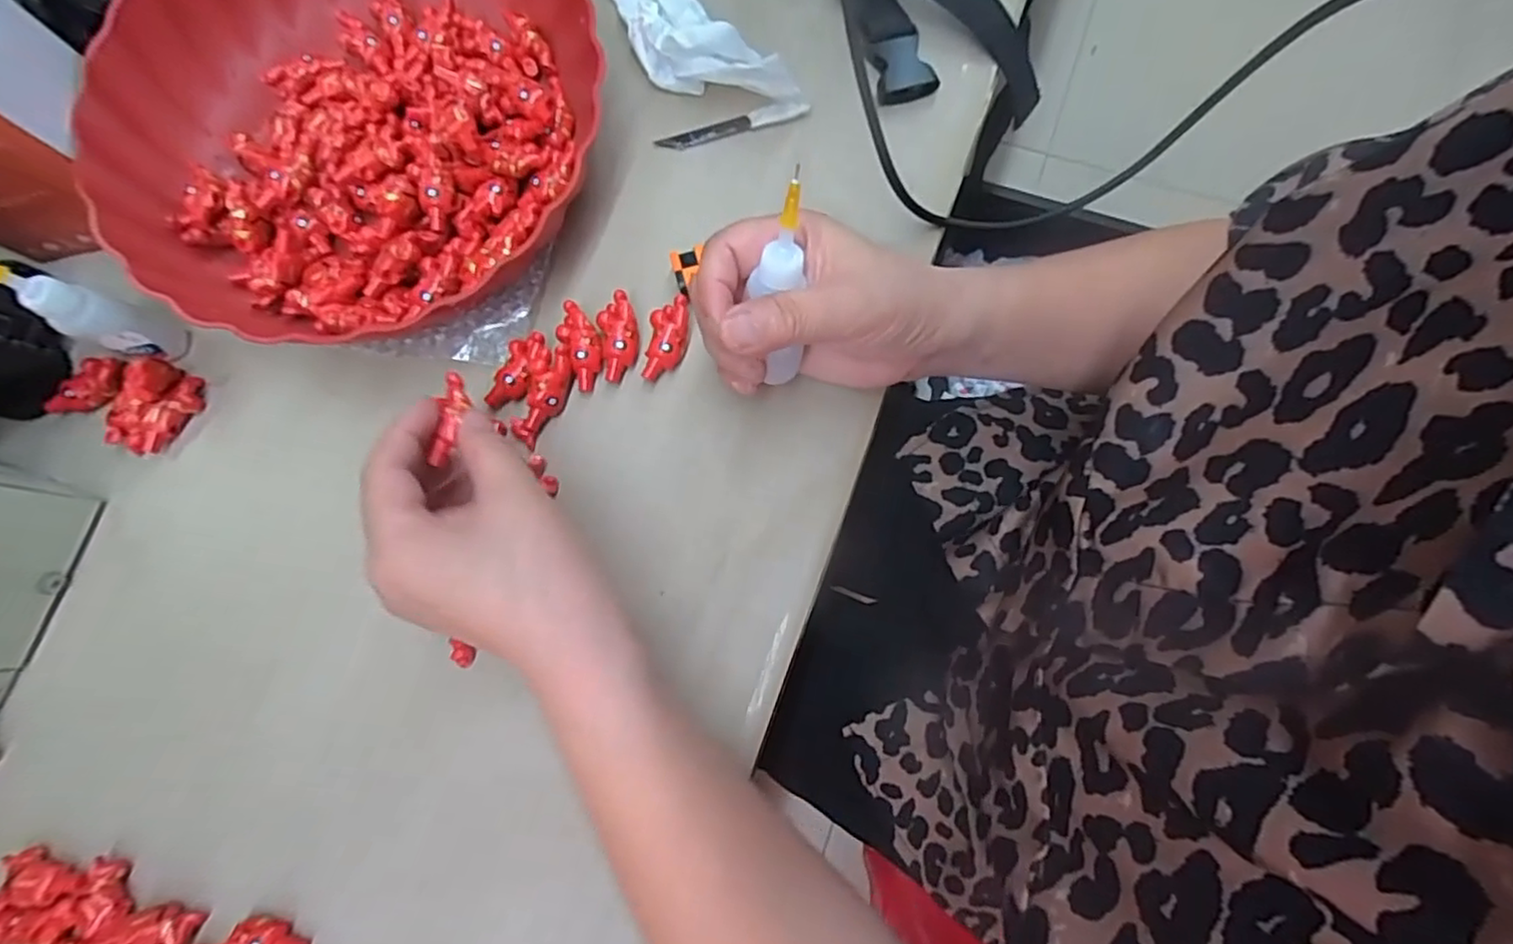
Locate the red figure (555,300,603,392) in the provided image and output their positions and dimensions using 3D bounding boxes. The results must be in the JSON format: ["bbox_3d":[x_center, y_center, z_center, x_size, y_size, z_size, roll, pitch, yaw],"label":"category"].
[{"bbox_3d":[-0.085,-0.061,0.322,0.019,0.009,0.042,-14,92,-2],"label":"red figure"}]

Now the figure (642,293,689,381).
[{"bbox_3d":[-0.043,-0.065,0.324,0.018,0.012,0.042,9,79,2],"label":"figure"}]

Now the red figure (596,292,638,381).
[{"bbox_3d":[-0.067,-0.066,0.322,0.020,0.008,0.042,2,93,1],"label":"red figure"}]

